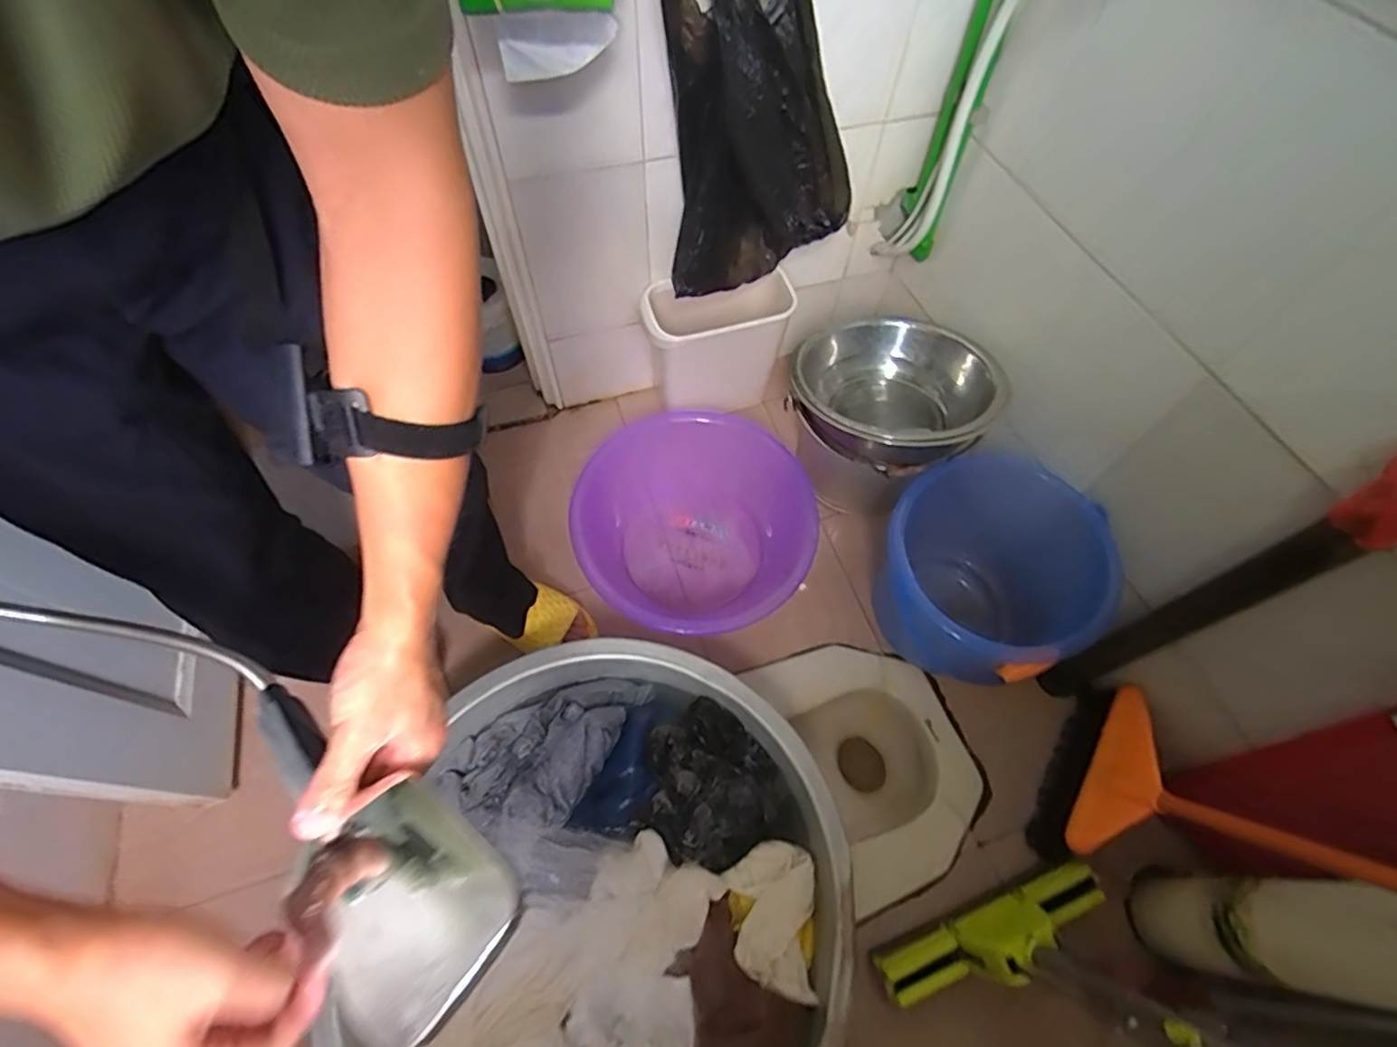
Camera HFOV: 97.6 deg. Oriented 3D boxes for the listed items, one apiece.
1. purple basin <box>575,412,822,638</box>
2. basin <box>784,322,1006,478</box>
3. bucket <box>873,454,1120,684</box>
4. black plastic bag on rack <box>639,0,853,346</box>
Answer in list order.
[{"bbox_3d":[-0.016,-0.006,1.102,0.402,0.148,0.391,1,61,-1],"label":"purple basin"},{"bbox_3d":[0.318,-0.217,1.007,0.303,0.131,0.306,1,61,-1],"label":"basin"},{"bbox_3d":[0.430,0.099,0.991,0.293,0.286,0.334,-30,66,-17],"label":"bucket"},{"bbox_3d":[0.071,-0.523,0.880,0.330,0.554,0.125,-23,64,-14],"label":"black plastic bag on rack"}]

